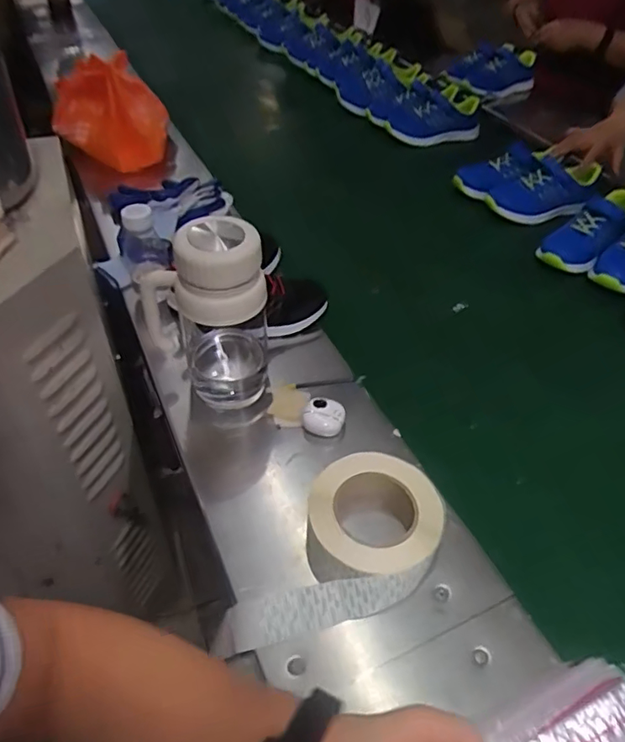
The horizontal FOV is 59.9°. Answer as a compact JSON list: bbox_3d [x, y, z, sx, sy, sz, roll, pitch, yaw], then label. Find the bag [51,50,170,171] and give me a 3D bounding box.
[{"bbox_3d":[-0.440,-0.555,1.184,0.229,0.201,0.198,-12,47,-15],"label":"bag"}]

